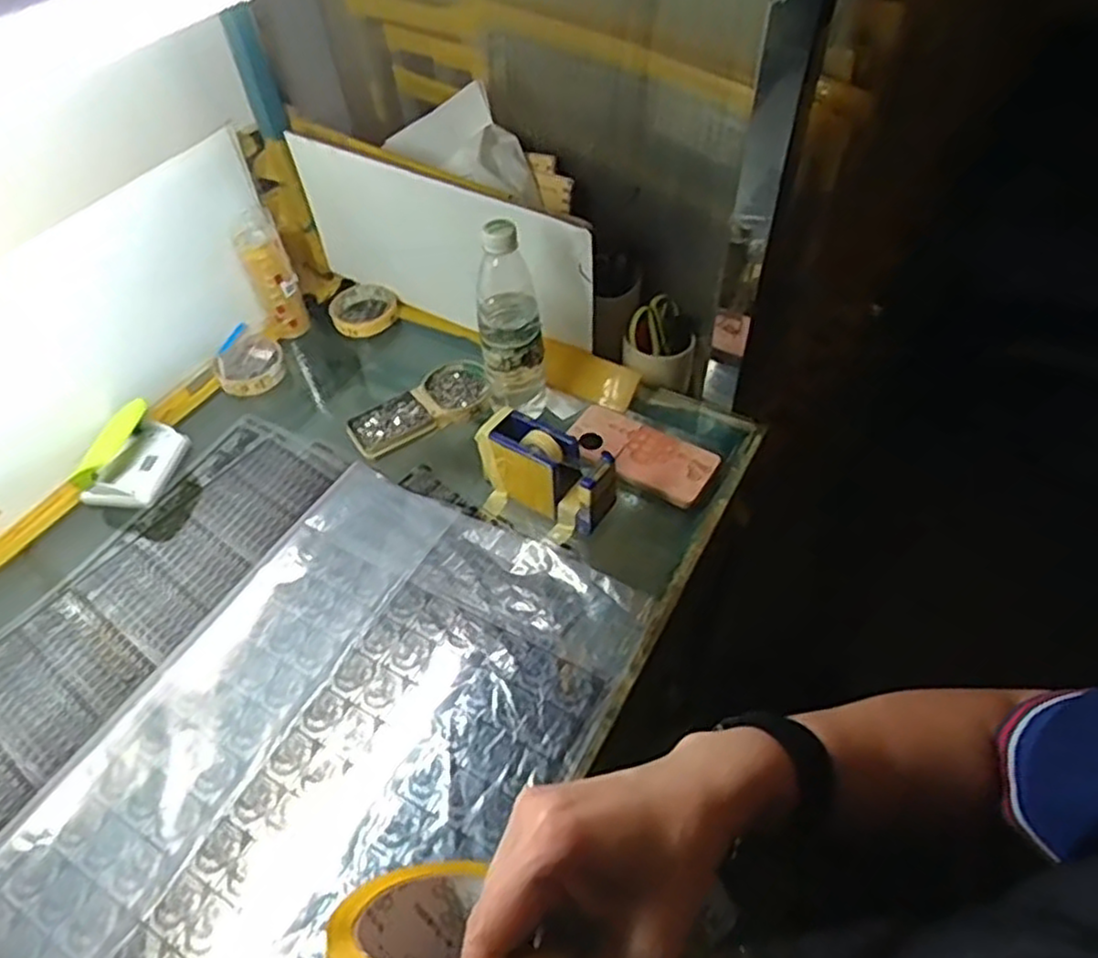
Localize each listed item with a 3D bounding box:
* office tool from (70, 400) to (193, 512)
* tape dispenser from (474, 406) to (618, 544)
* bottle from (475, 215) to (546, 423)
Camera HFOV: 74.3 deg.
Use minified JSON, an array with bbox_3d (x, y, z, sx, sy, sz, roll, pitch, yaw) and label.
[{"bbox_3d":[-0.454,-0.027,0.782,0.075,0.063,0.109,7,51,10],"label":"office tool"},{"bbox_3d":[-0.003,-0.003,0.712,0.145,0.080,0.074,25,56,23],"label":"tape dispenser"},{"bbox_3d":[-0.039,-0.150,0.760,0.066,0.240,0.075,-6,49,-1],"label":"bottle"}]

